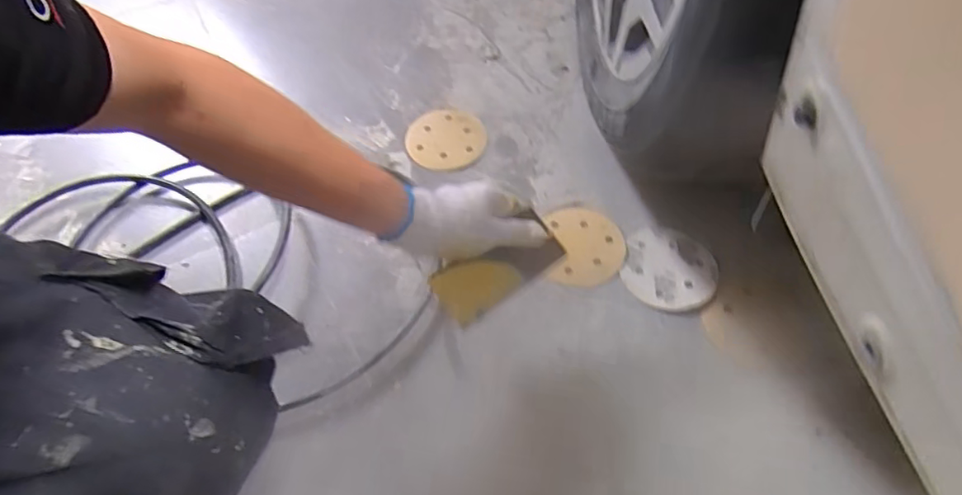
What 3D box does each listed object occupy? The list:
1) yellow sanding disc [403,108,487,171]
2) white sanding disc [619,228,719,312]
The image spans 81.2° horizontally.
[{"bbox_3d":[-0.052,-0.163,0.842,0.116,0.007,0.111,8,56,7],"label":"yellow sanding disc"},{"bbox_3d":[0.234,0.029,0.700,0.109,0.012,0.104,-3,60,6],"label":"white sanding disc"}]

